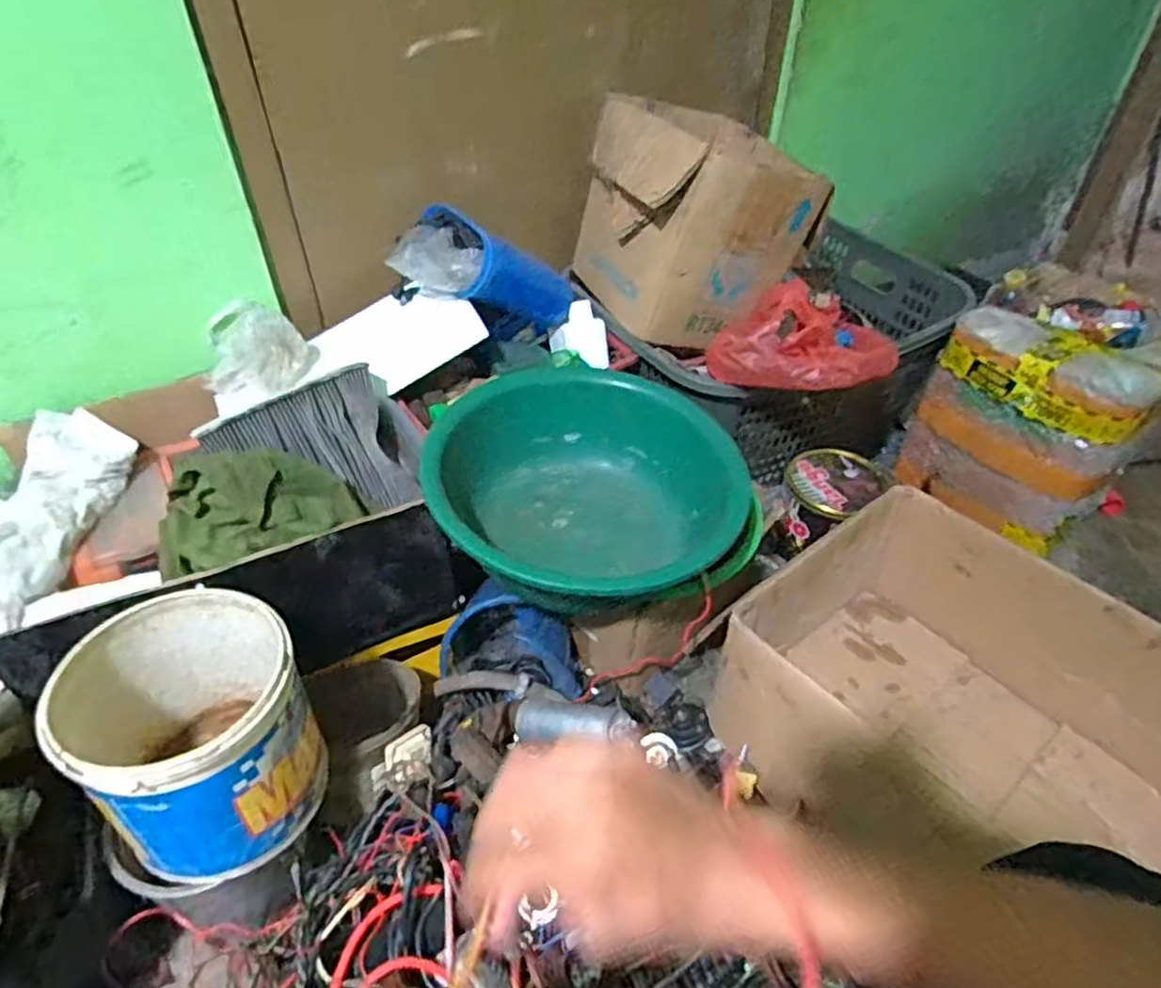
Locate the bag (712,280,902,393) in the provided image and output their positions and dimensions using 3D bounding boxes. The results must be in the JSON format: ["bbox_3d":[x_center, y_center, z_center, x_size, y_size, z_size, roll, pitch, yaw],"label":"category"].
[{"bbox_3d":[0.292,-0.203,0.908,0.221,0.094,0.193,18,47,18],"label":"bag"}]

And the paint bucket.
[{"bbox_3d":[-0.336,0.210,0.630,0.172,0.188,0.185,0,44,0],"label":"paint bucket"}]

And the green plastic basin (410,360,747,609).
[{"bbox_3d":[0.008,-0.006,0.830,0.345,0.146,0.369,-12,45,-13],"label":"green plastic basin"}]

